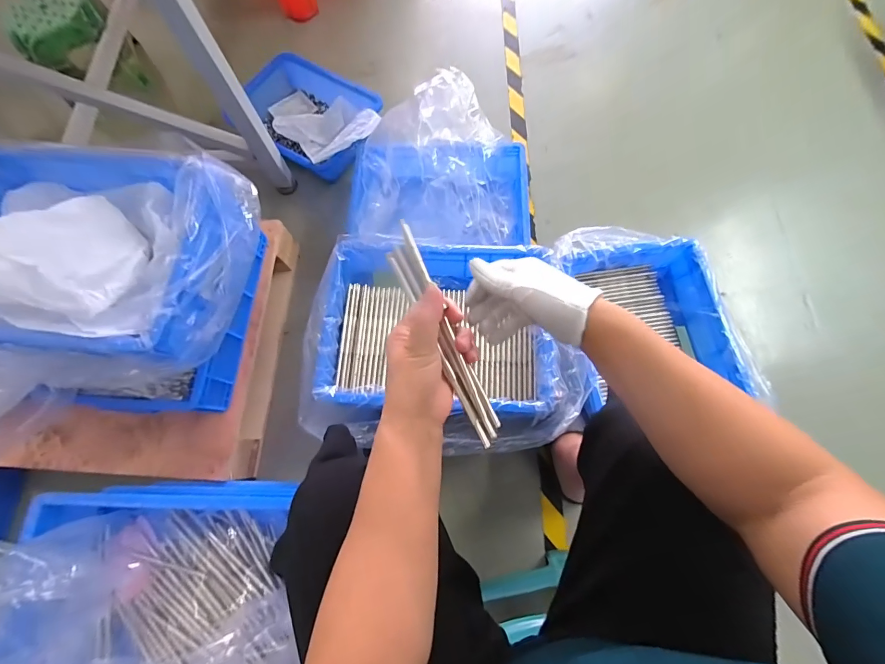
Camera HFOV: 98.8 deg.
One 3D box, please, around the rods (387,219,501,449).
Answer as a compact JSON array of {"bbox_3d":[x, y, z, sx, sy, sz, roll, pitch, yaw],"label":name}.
[{"bbox_3d":[-0.003,-0.001,0.369,0.031,0.012,0.226,-24,79,-5],"label":"rods"}]

